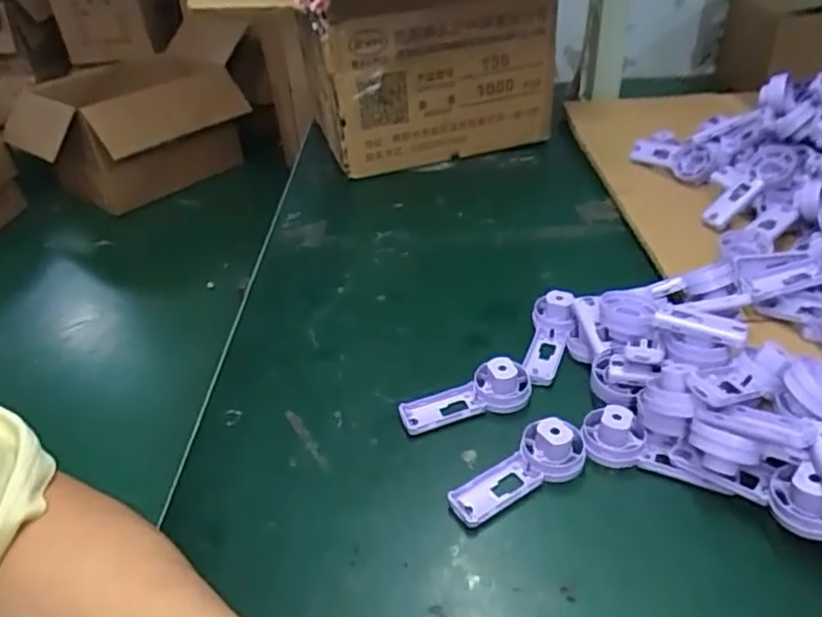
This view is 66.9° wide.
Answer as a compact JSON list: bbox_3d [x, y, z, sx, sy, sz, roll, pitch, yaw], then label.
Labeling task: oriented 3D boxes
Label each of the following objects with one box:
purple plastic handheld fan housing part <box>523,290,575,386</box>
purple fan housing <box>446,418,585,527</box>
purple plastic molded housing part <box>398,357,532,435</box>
[{"bbox_3d":[0.104,0.025,0.476,0.032,0.023,0.085,7,51,18],"label":"purple plastic handheld fan housing part"},{"bbox_3d":[0.064,0.095,0.381,0.091,0.029,0.034,-18,38,-18],"label":"purple fan housing"},{"bbox_3d":[0.038,0.059,0.431,0.093,0.029,0.030,-10,37,-8],"label":"purple plastic molded housing part"}]

